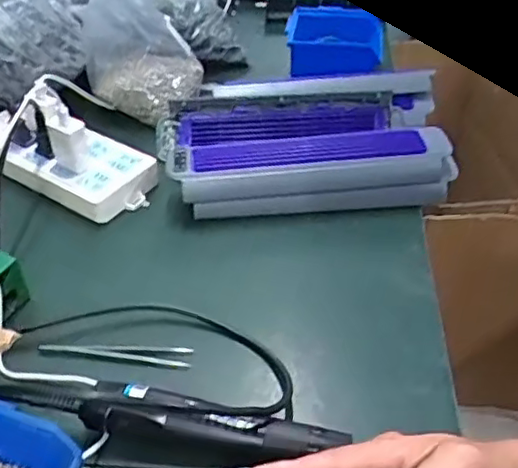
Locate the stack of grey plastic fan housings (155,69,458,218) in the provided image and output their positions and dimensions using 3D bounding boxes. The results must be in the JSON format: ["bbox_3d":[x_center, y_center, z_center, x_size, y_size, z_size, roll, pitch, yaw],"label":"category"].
[{"bbox_3d":[0.061,-0.106,0.721,0.336,0.085,0.219,-9,43,-9],"label":"stack of grey plastic fan housings"}]

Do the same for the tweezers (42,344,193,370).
[{"bbox_3d":[-0.122,0.100,0.541,0.129,0.008,0.016,5,42,6],"label":"tweezers"}]

